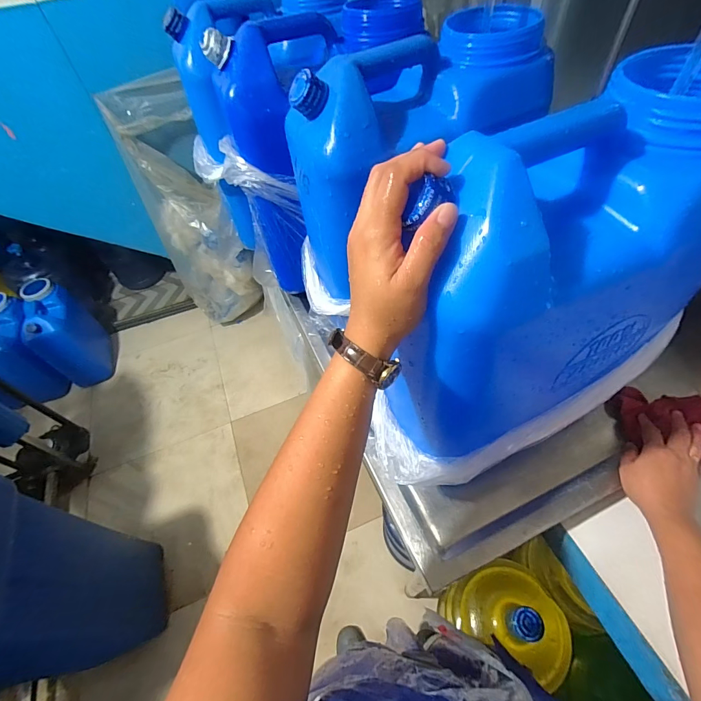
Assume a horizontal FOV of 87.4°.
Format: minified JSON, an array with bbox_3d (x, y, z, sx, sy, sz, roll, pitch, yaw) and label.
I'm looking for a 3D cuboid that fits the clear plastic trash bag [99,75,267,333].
[{"bbox_3d":[-0.668,-0.562,1.591,0.351,0.892,0.349,-27,56,-14],"label":"clear plastic trash bag"}]

